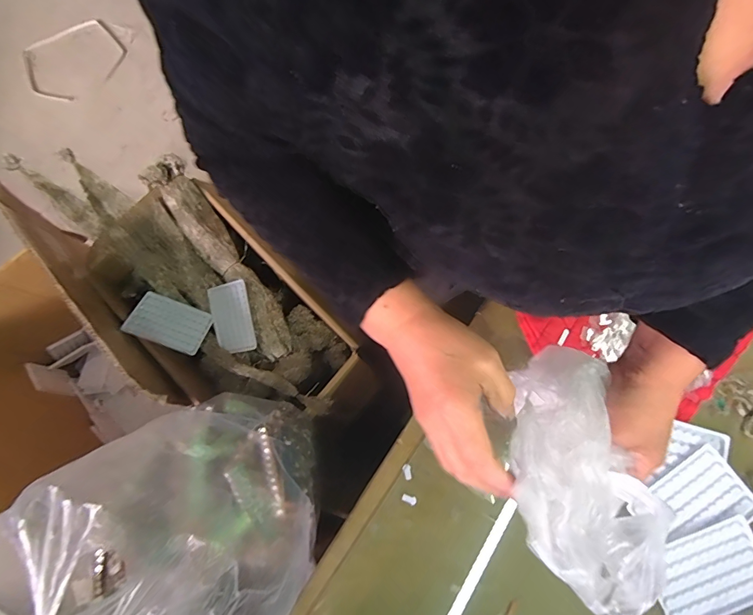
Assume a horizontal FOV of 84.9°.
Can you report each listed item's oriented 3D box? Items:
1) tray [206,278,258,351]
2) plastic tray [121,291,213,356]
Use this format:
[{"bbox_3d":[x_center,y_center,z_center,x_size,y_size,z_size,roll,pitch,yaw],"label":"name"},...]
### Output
[{"bbox_3d":[-0.274,0.020,0.782,0.092,0.007,0.131,-12,92,24],"label":"tray"},{"bbox_3d":[-0.382,0.025,0.767,0.129,0.016,0.097,22,44,-15],"label":"plastic tray"}]

